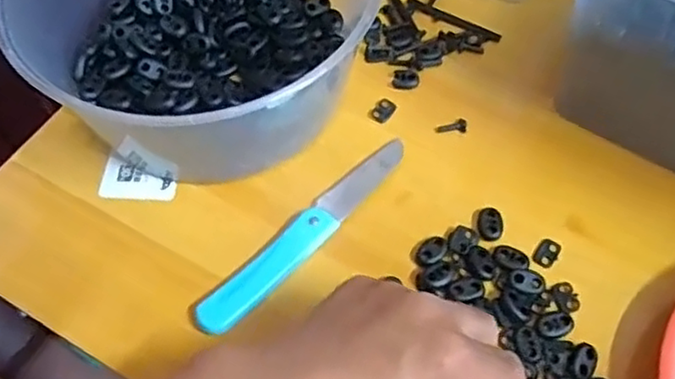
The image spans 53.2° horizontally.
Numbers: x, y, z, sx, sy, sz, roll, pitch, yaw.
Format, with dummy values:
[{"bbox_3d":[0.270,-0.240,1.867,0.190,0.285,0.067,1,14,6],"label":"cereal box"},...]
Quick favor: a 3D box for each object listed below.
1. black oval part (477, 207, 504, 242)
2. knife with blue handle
[{"bbox_3d":[0.094,0.021,0.412,0.015,0.004,0.022,8,59,5],"label":"black oval part"},{"bbox_3d":[-0.016,0.024,0.408,0.023,0.009,0.168,38,66,21],"label":"knife with blue handle"}]

